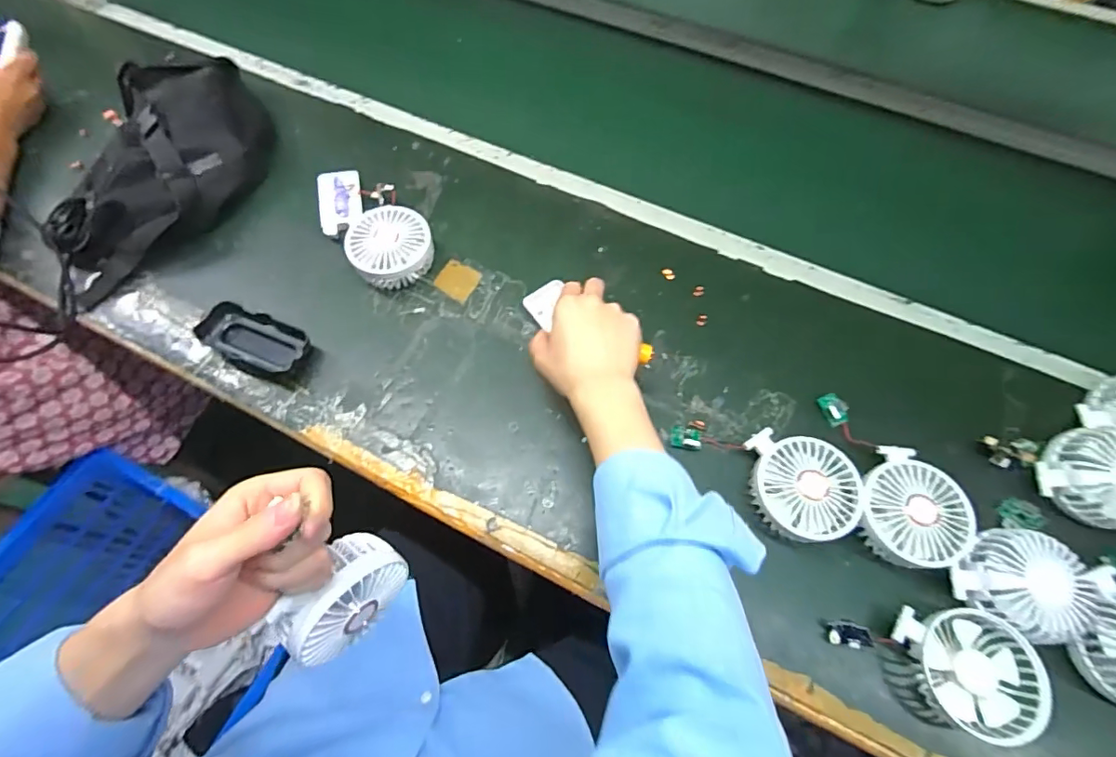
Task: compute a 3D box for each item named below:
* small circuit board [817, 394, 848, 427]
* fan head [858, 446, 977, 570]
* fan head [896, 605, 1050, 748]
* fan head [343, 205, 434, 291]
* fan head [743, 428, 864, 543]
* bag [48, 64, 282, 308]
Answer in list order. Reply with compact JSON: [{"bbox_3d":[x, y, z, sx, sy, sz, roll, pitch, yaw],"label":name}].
[{"bbox_3d":[0.281,0.031,0.530,0.026,0.010,0.032,-21,67,-10],"label":"small circuit board"},{"bbox_3d":[0.306,0.117,0.457,0.087,0.039,0.091,0,65,0],"label":"fan head"},{"bbox_3d":[0.318,0.222,0.404,0.087,0.026,0.095,0,65,0],"label":"fan head"},{"bbox_3d":[-0.188,-0.147,0.588,0.088,0.045,0.086,0,65,0],"label":"fan head"},{"bbox_3d":[0.217,0.095,0.472,0.088,0.043,0.104,-6,65,-4],"label":"fan head"},{"bbox_3d":[-0.447,-0.237,0.608,0.152,0.081,0.334,10,65,4],"label":"bag"}]

